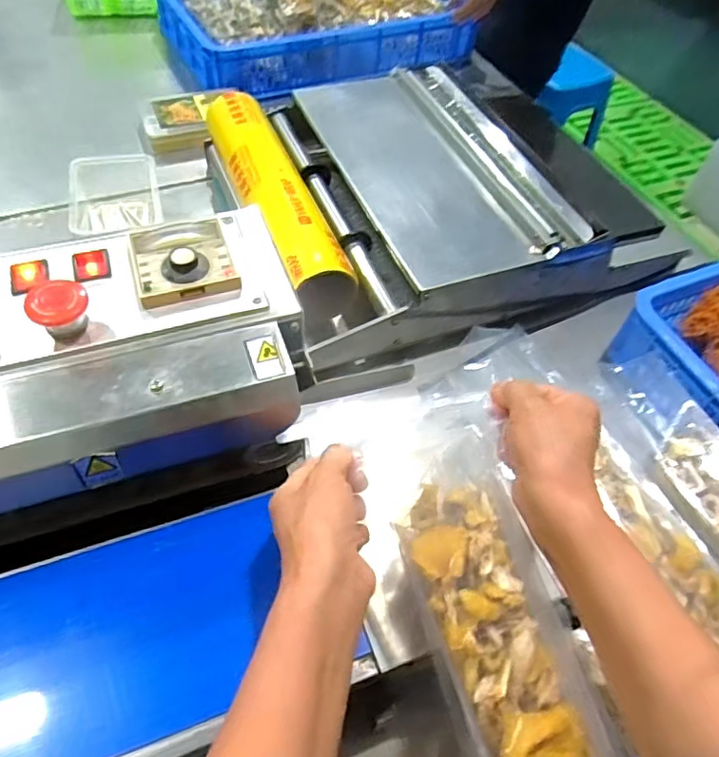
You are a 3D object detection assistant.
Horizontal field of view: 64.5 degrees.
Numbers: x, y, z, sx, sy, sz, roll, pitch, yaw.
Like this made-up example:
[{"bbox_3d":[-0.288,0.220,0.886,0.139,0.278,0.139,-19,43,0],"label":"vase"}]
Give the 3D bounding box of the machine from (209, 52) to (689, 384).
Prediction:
[{"bbox_3d":[0.047,-0.253,0.825,0.406,0.139,0.465,-21,57,-19],"label":"machine"}]

